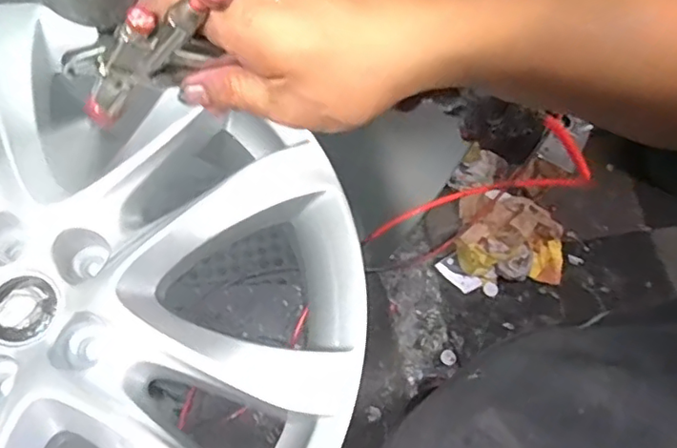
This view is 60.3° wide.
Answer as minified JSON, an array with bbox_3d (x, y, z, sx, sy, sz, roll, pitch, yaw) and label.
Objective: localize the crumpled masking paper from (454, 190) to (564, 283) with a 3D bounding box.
[{"bbox_3d":[0.454,0.033,1.511,0.282,0.107,0.227,9,65,3],"label":"crumpled masking paper"}]

